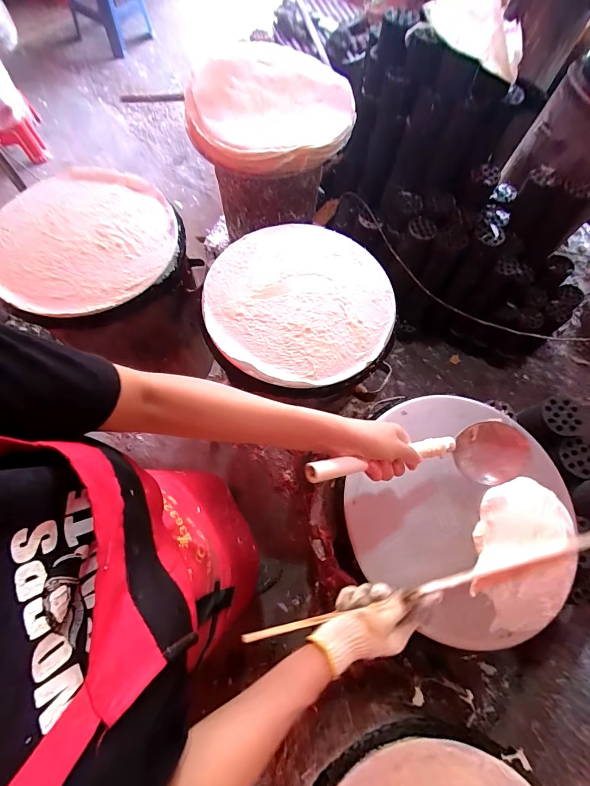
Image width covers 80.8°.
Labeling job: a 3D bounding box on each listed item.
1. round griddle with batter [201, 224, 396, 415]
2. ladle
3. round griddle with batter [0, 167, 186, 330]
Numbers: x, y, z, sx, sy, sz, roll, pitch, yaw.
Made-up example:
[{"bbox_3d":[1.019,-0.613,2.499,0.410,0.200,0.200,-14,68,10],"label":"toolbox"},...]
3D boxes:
[{"bbox_3d":[0.013,-0.174,0.690,0.361,0.034,0.387,1,69,-1],"label":"round griddle with batter"},{"bbox_3d":[0.155,0.085,0.438,0.317,0.083,0.076,0,68,-24],"label":"ladle"},{"bbox_3d":[-0.429,-0.310,0.708,0.365,0.045,0.369,1,69,-1],"label":"round griddle with batter"}]

